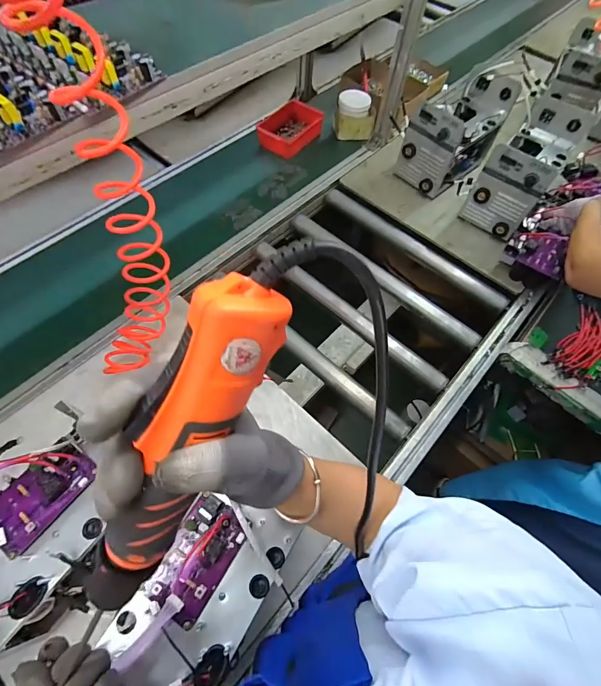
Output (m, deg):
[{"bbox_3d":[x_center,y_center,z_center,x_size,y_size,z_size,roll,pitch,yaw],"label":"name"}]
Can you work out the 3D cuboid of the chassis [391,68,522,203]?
[{"bbox_3d":[0.432,-0.585,0.994,0.282,0.199,0.159,-40,71,-21],"label":"chassis"}]

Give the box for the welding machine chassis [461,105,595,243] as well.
[{"bbox_3d":[0.594,-0.460,0.939,0.148,0.194,0.300,38,66,16],"label":"welding machine chassis"}]

